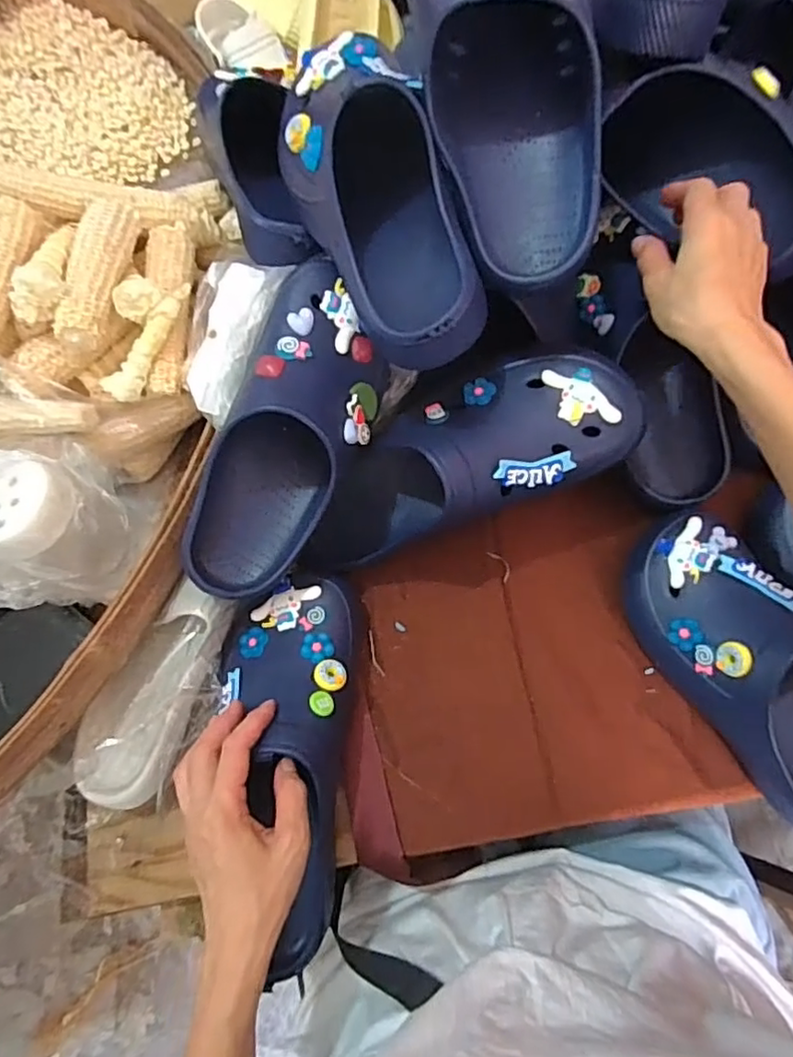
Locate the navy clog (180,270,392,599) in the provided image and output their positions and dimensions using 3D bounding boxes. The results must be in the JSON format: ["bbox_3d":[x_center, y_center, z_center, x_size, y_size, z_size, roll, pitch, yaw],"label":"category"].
[{"bbox_3d":[-0.080,-0.068,0.466,0.100,0.078,0.249,25,96,10],"label":"navy clog"}]

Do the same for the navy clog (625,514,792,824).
[{"bbox_3d":[0.271,0.105,0.461,0.100,0.092,0.249,-32,72,-6],"label":"navy clog"}]

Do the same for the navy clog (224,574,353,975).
[{"bbox_3d":[-0.084,0.175,0.465,0.102,0.105,0.272,-3,73,1],"label":"navy clog"}]

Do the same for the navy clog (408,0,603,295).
[{"bbox_3d":[0.072,-0.297,0.408,0.108,0.079,0.266,-14,98,-2],"label":"navy clog"}]

